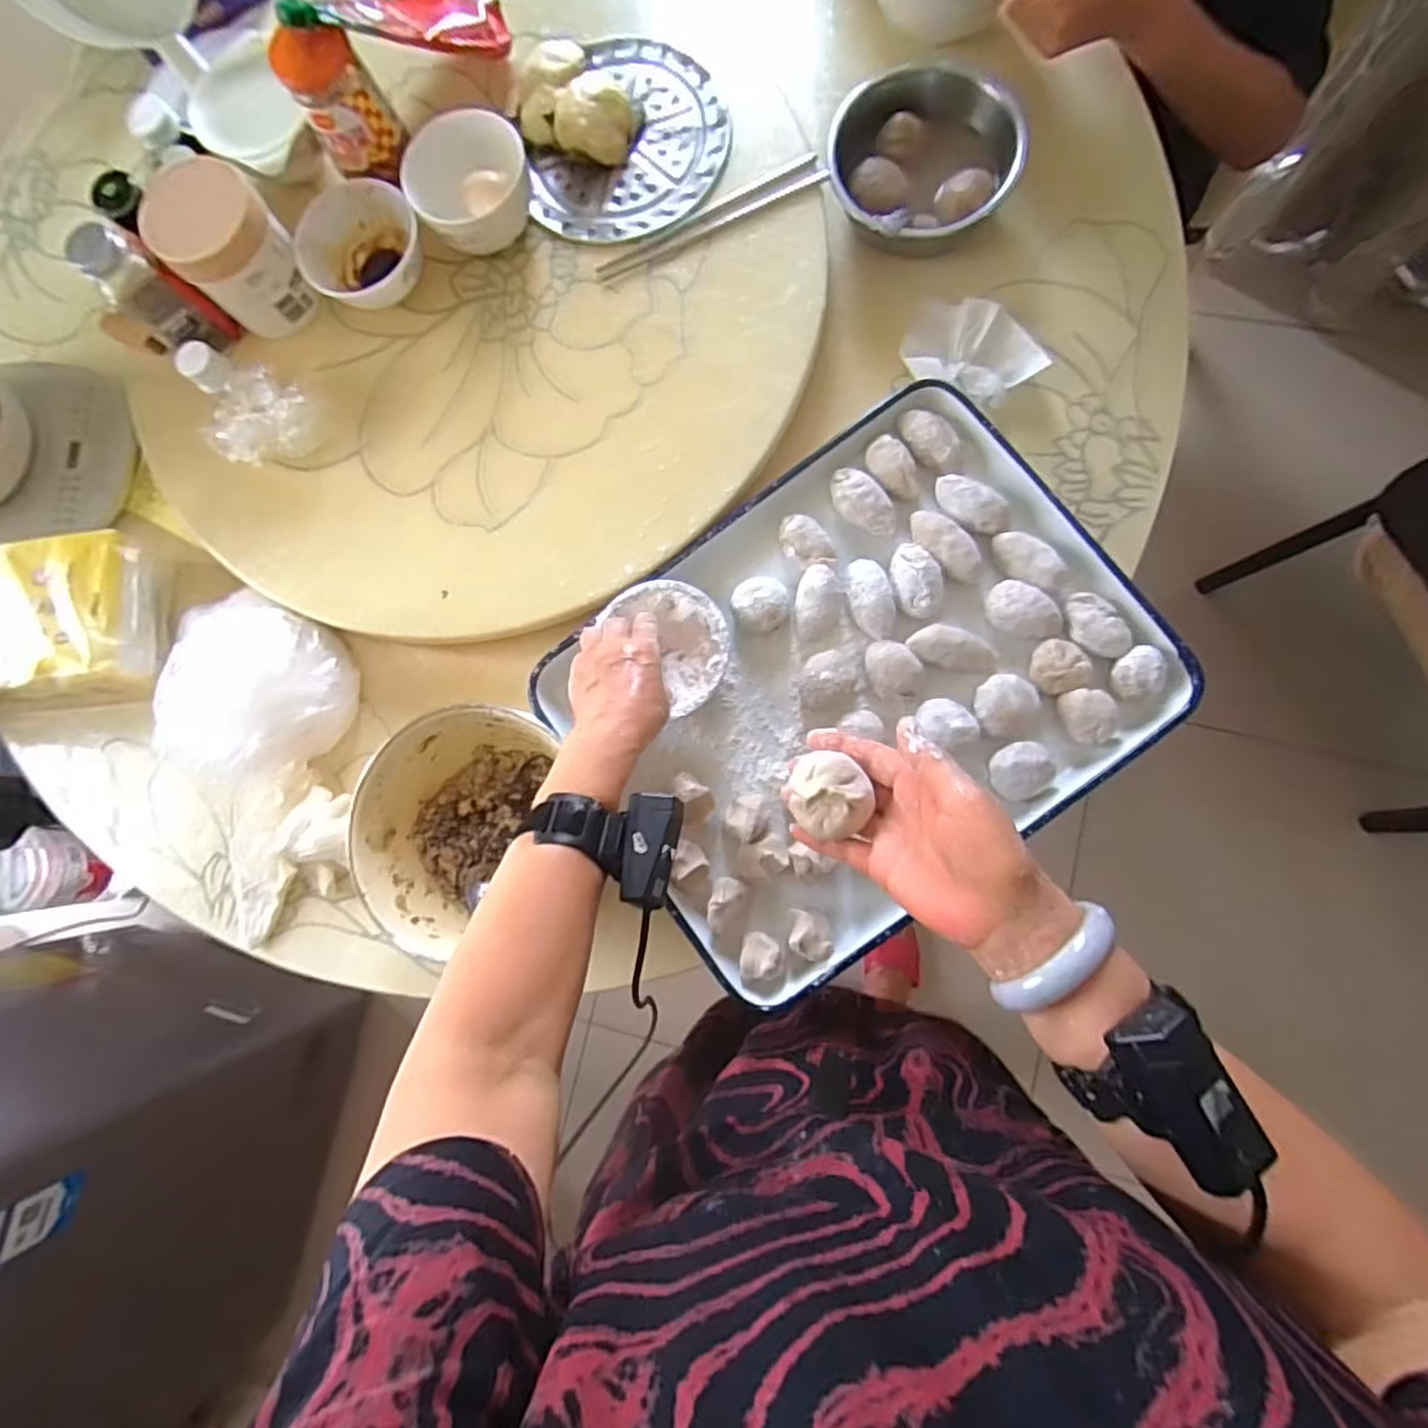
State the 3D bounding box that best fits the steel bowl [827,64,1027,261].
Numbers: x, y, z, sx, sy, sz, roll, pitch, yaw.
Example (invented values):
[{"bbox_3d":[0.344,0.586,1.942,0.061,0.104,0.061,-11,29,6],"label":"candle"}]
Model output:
[{"bbox_3d":[0.184,-0.479,0.614,0.153,0.085,0.131,-6,84,6],"label":"steel bowl"}]

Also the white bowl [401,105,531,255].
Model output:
[{"bbox_3d":[-0.213,-0.469,0.626,0.104,0.074,0.099,-1,84,7],"label":"white bowl"}]

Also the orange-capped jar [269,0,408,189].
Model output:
[{"bbox_3d":[-0.326,-0.534,0.599,0.063,0.113,0.053,11,86,8],"label":"orange-capped jar"}]

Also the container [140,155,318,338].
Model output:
[{"bbox_3d":[-0.434,-0.421,0.630,0.103,0.093,0.094,-1,84,7],"label":"container"}]

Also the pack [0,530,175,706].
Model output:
[{"bbox_3d":[-0.666,-0.082,0.662,0.289,0.088,0.147,-3,84,7],"label":"pack"}]

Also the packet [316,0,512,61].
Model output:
[{"bbox_3d":[-0.270,-0.619,0.620,0.070,0.041,0.184,42,55,9],"label":"packet"}]

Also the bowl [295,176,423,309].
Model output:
[{"bbox_3d":[-0.322,-0.429,0.644,0.108,0.052,0.106,-1,84,7],"label":"bowl"}]

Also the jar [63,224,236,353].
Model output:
[{"bbox_3d":[-0.497,-0.371,0.621,0.056,0.114,0.047,34,89,9],"label":"jar"}]

